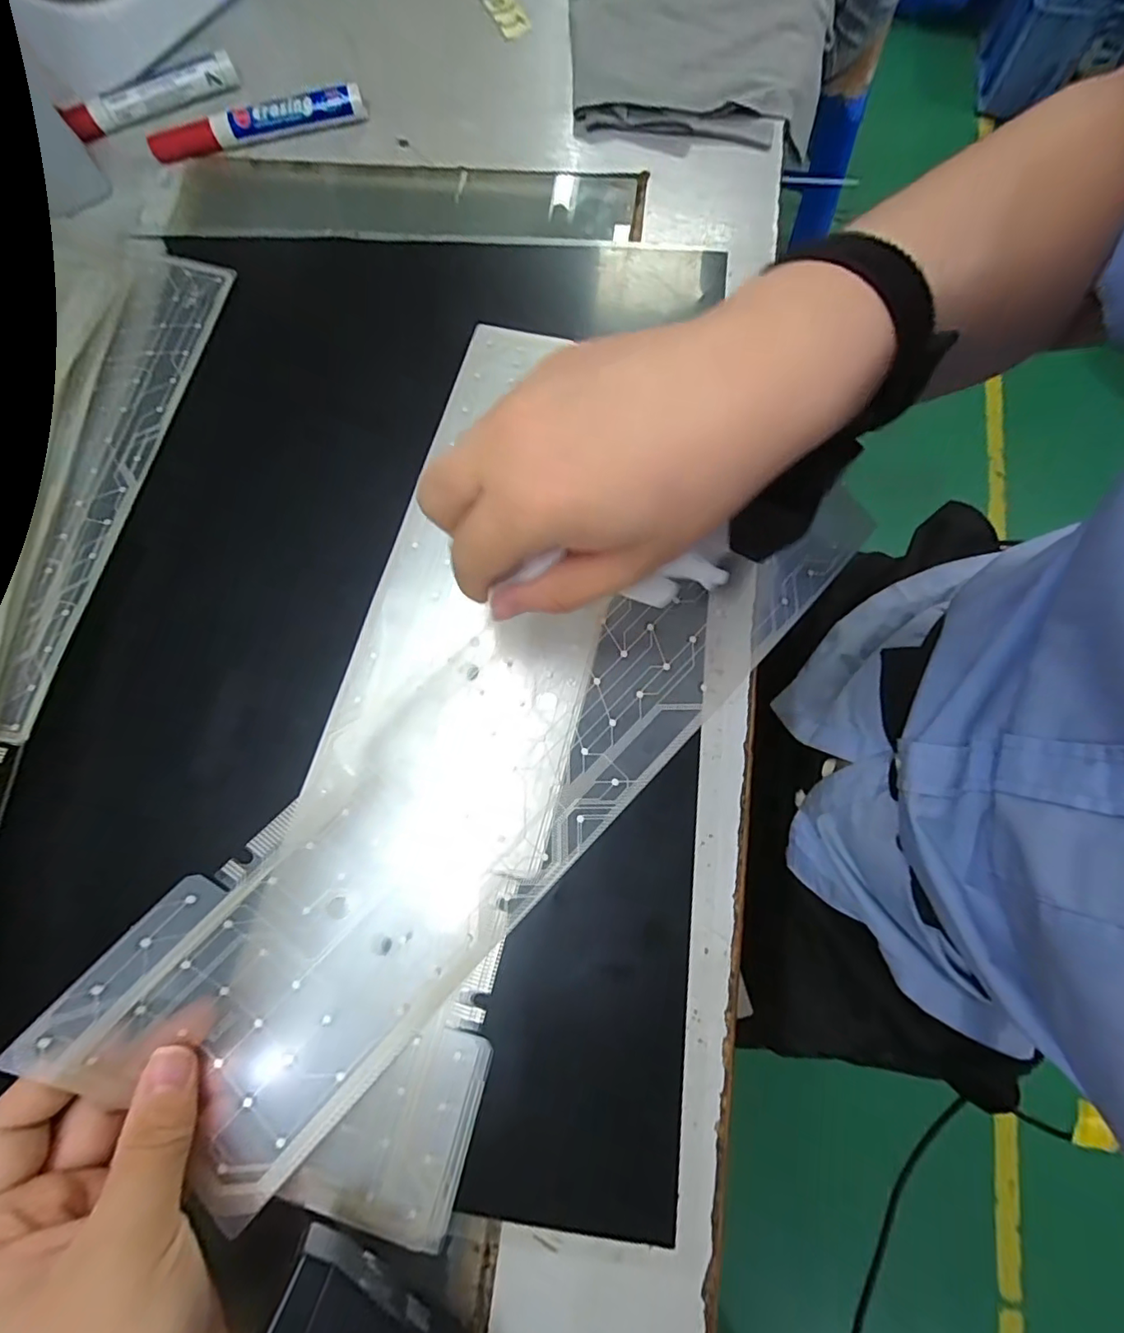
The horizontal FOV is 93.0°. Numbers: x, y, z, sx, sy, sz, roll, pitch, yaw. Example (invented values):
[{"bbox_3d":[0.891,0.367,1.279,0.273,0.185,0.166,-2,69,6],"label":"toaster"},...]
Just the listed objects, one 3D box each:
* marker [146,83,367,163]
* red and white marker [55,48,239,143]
[{"bbox_3d":[-0.198,-0.351,0.345,0.140,0.019,0.014,-10,76,-1],"label":"marker"},{"bbox_3d":[-0.271,-0.378,0.353,0.111,0.017,0.014,-20,76,-3],"label":"red and white marker"}]

